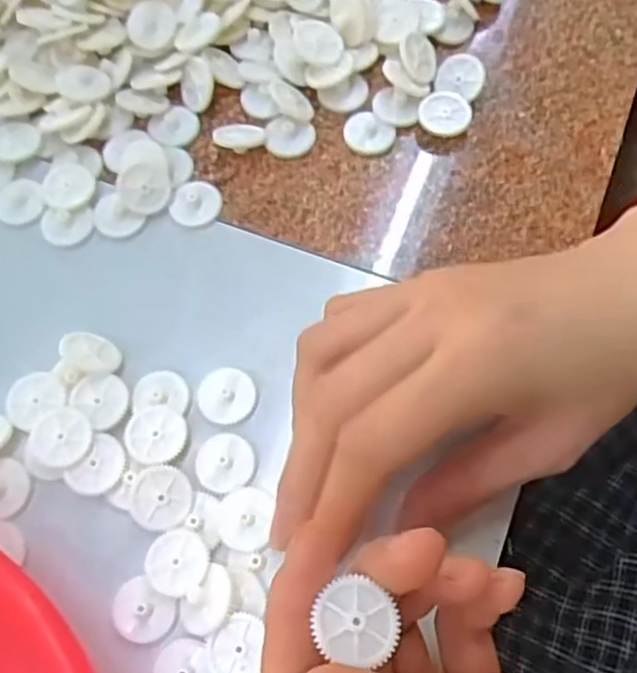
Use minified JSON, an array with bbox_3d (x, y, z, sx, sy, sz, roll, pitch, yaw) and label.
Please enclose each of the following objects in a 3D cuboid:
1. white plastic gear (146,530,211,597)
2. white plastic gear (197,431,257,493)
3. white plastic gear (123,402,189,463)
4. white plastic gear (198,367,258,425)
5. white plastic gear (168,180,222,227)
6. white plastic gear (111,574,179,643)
[{"bbox_3d":[-0.048,0.075,0.233,0.021,0.006,0.020,0,69,1],"label":"white plastic gear"},{"bbox_3d":[-0.033,0.045,0.249,0.022,0.005,0.020,0,69,1],"label":"white plastic gear"},{"bbox_3d":[-0.058,0.035,0.248,0.023,0.004,0.021,0,69,1],"label":"white plastic gear"},{"bbox_3d":[-0.034,0.022,0.259,0.022,0.004,0.021,0,69,1],"label":"white plastic gear"},{"bbox_3d":[-0.051,-0.056,0.289,0.022,0.004,0.020,0,69,1],"label":"white plastic gear"},{"bbox_3d":[-0.059,0.091,0.230,0.021,0.004,0.018,30,72,11],"label":"white plastic gear"}]

